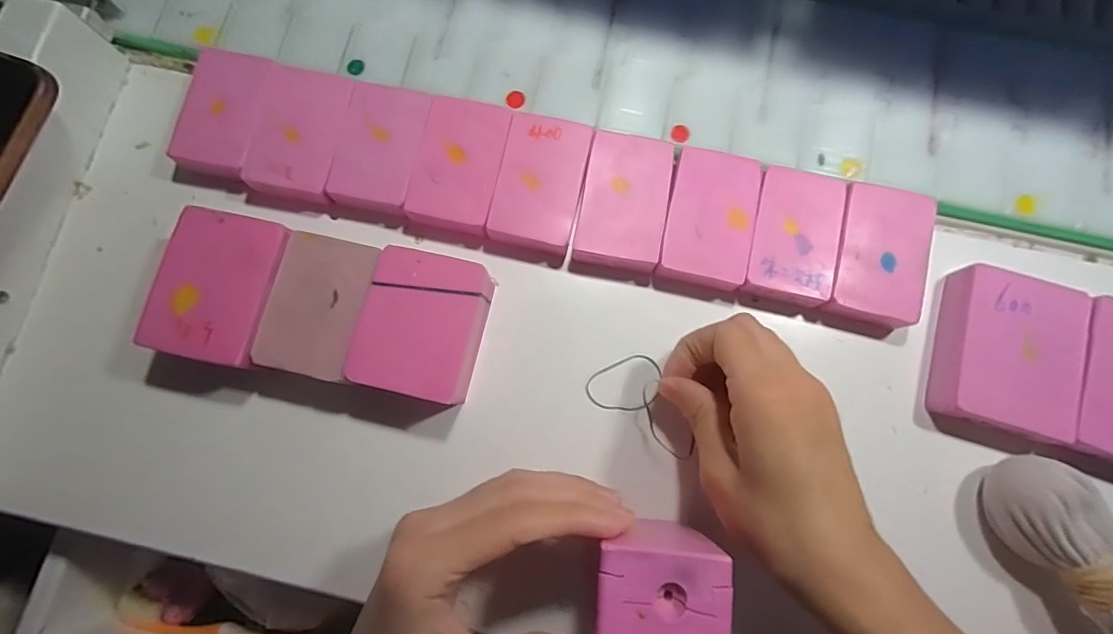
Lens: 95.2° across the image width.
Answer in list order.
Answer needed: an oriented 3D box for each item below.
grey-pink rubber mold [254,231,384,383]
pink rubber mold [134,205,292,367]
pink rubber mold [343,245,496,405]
[{"bbox_3d":[-0.116,-0.003,0.257,0.045,0.035,0.065,14,75,2],"label":"grey-pink rubber mold"},{"bbox_3d":[-0.165,-0.012,0.256,0.054,0.037,0.070,12,75,2],"label":"pink rubber mold"},{"bbox_3d":[-0.066,0.005,0.255,0.053,0.036,0.068,14,75,3],"label":"pink rubber mold"}]

